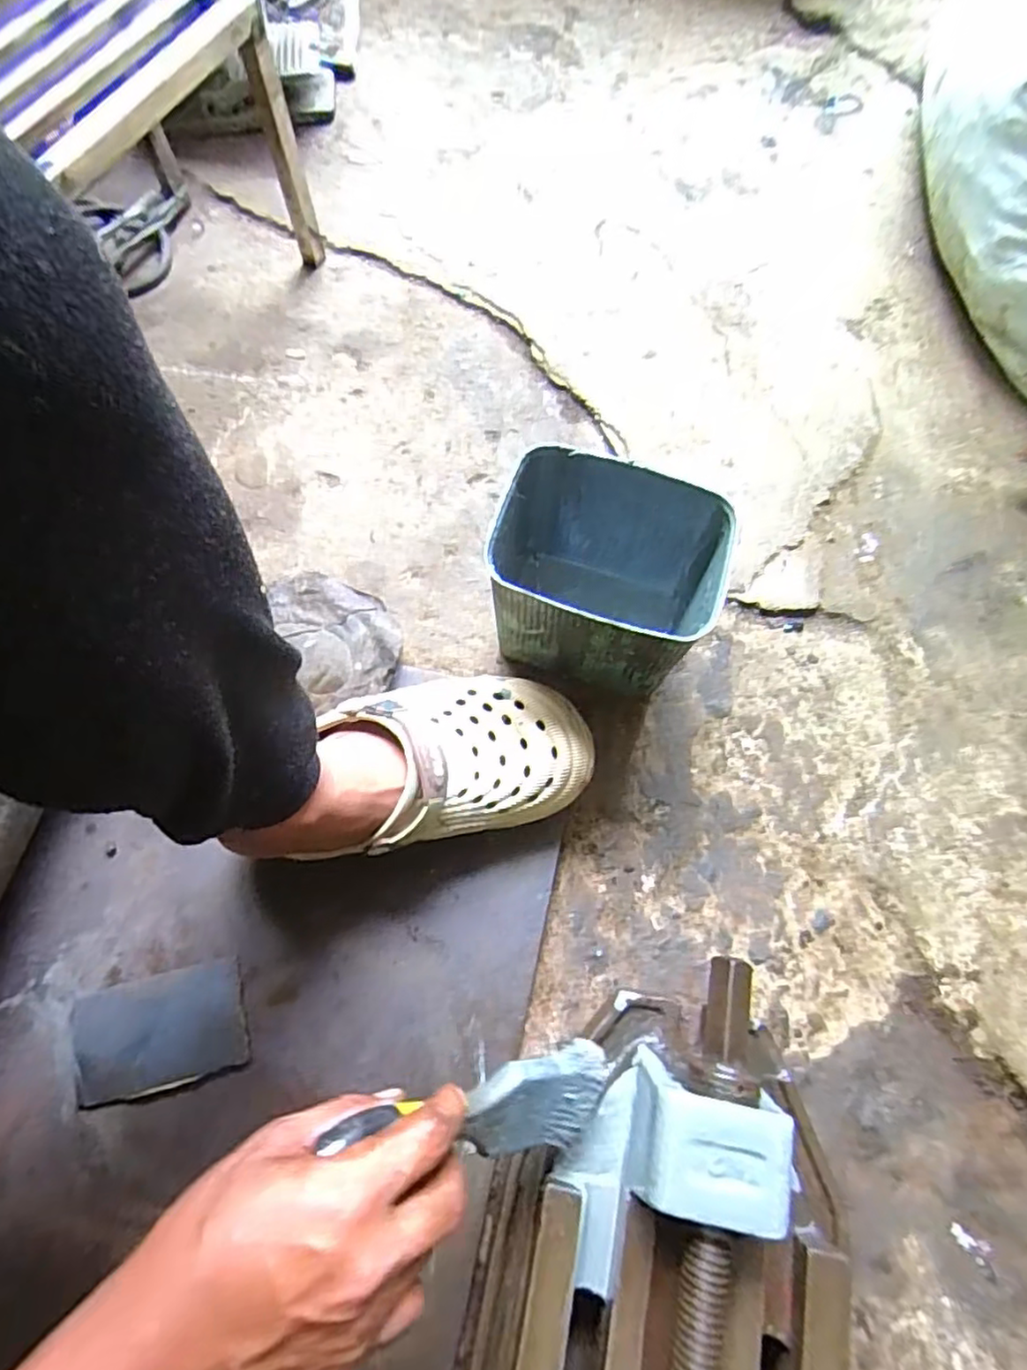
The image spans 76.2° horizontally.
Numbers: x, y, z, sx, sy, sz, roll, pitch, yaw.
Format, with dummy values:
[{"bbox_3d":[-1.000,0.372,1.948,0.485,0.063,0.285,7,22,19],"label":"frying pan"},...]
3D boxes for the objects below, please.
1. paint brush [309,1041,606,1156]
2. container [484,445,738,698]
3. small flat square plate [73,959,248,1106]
[{"bbox_3d":[-0.012,0.218,0.335,0.015,0.188,0.050,-9,66,41],"label":"paint brush"},{"bbox_3d":[0.064,-0.074,0.513,0.151,0.165,0.122,18,72,4],"label":"container"},{"bbox_3d":[-0.251,0.246,0.465,0.117,0.004,0.072,-13,70,-2],"label":"small flat square plate"}]

